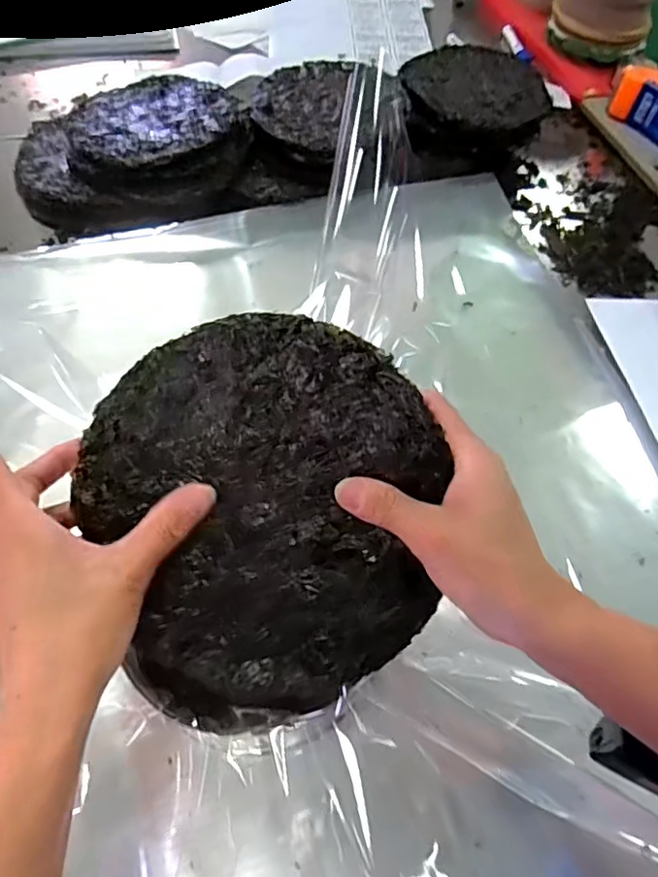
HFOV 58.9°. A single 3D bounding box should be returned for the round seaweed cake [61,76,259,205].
[{"bbox_3d":[-0.207,-0.373,0.704,0.211,0.041,0.217,2,58,-3],"label":"round seaweed cake"}]

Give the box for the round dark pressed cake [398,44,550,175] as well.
[{"bbox_3d":[0.190,-0.443,0.795,0.186,0.085,0.191,2,58,-3],"label":"round dark pressed cake"}]

